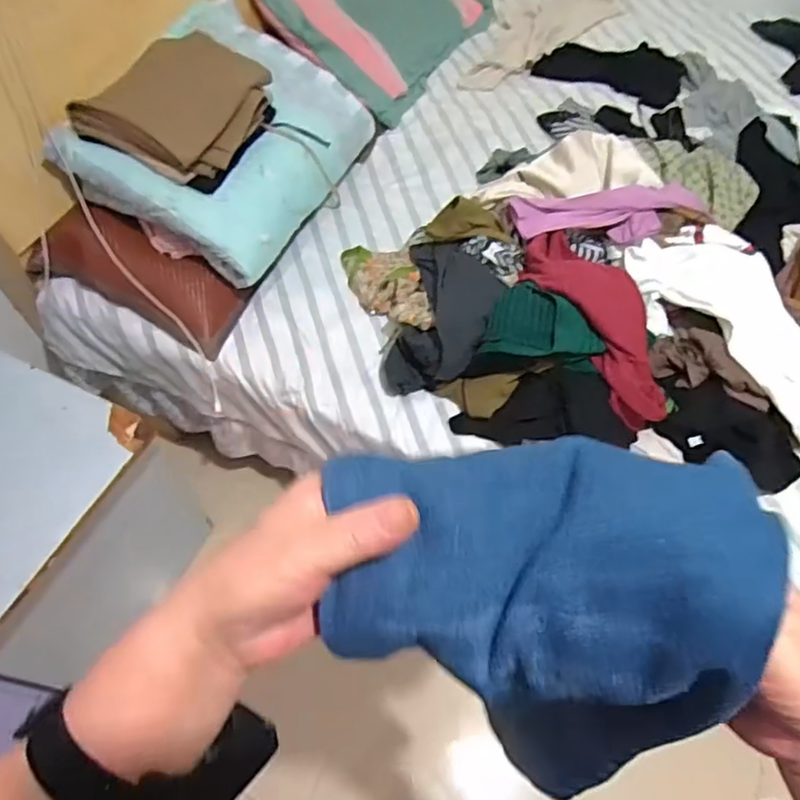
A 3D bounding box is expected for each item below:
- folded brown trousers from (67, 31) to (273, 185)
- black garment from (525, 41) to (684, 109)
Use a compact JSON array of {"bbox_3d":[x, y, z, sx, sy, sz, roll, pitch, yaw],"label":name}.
[{"bbox_3d":[-0.383,-0.534,1.075,0.234,0.064,0.305,31,67,-11],"label":"folded brown trousers"},{"bbox_3d":[0.573,-0.894,1.620,0.359,0.037,0.247,24,61,14],"label":"black garment"}]

